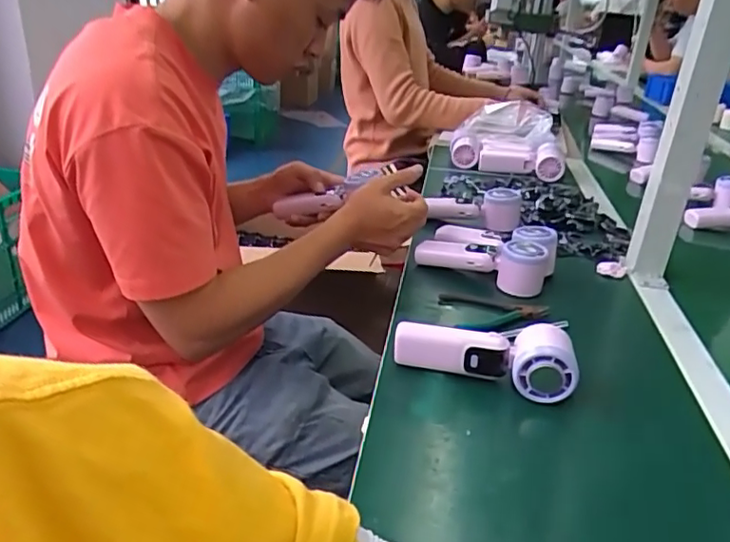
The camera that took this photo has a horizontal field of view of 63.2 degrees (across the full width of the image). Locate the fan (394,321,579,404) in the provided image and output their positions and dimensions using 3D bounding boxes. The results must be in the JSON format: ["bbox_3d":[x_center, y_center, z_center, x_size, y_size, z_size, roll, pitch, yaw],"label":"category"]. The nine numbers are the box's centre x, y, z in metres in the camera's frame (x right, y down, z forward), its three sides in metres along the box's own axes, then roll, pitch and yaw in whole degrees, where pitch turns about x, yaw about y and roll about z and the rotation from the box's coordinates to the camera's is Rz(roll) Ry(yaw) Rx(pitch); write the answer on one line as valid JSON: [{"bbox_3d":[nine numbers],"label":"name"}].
[{"bbox_3d":[0.116,0.077,0.572,0.169,0.067,0.053,14,28,17],"label":"fan"}]

